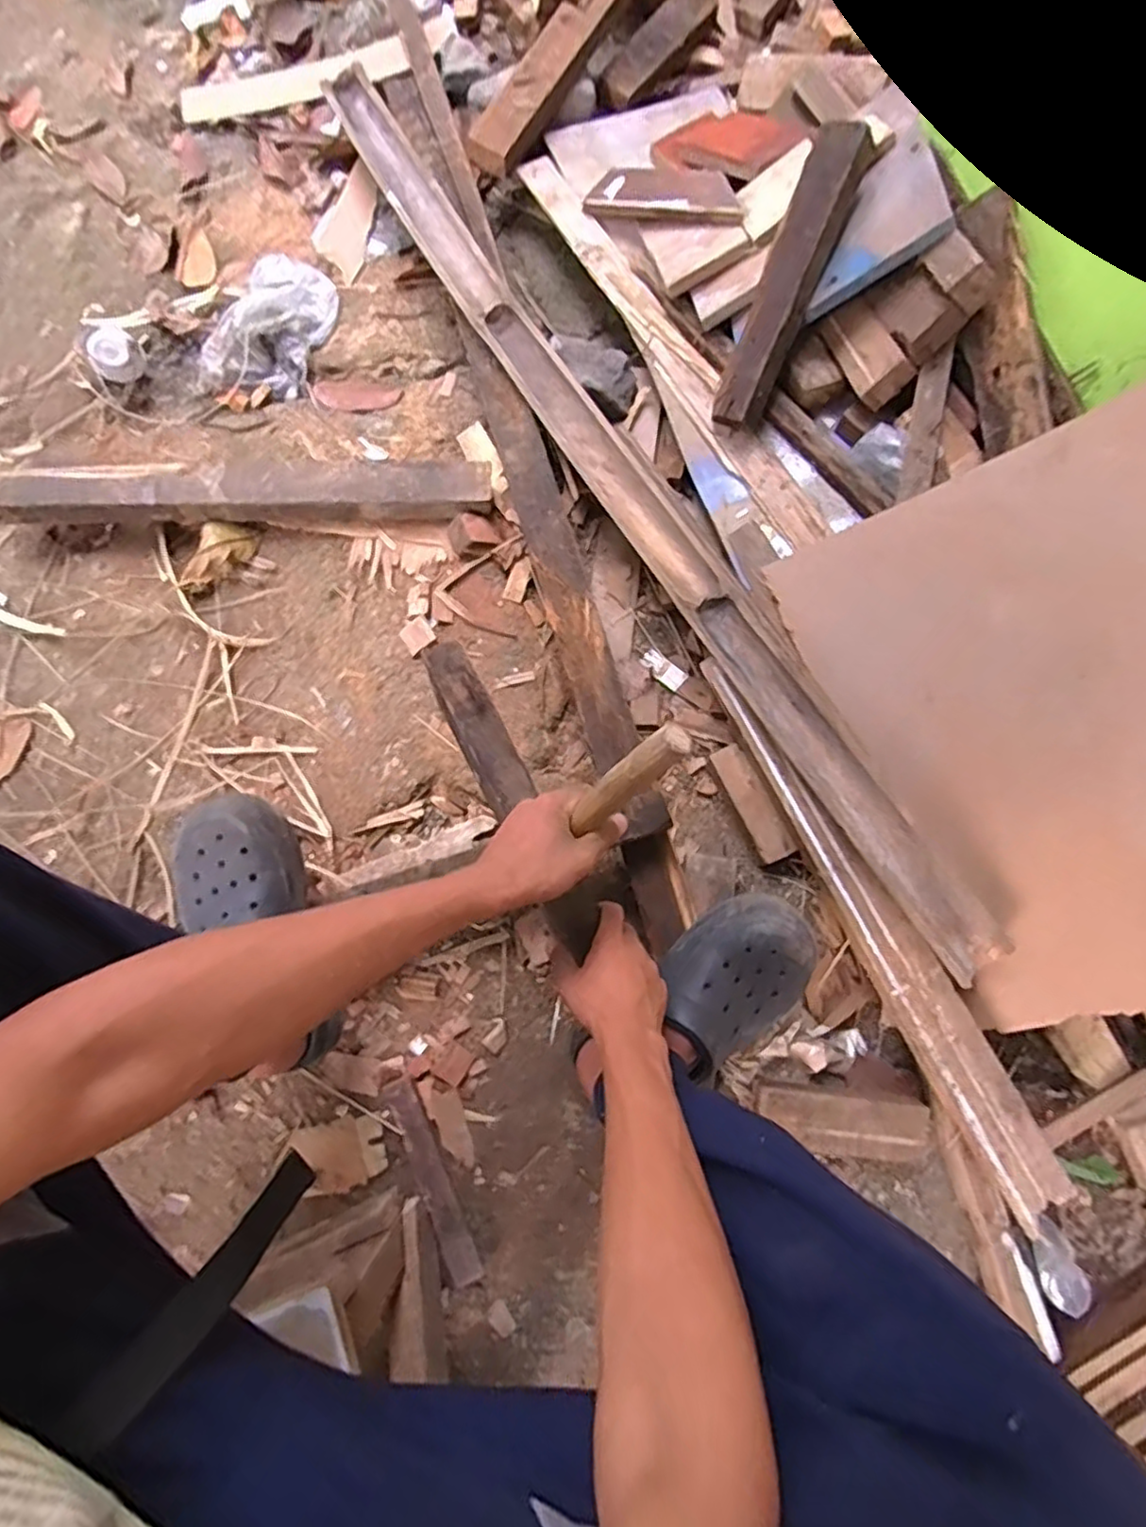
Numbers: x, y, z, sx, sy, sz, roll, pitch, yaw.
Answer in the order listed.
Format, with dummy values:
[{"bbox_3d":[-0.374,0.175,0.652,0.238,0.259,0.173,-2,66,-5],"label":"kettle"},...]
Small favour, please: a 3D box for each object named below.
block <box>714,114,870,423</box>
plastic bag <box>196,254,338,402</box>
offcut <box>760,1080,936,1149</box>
[{"bbox_3d":[0.252,-0.562,0.781,0.066,0.048,0.308,23,109,4],"label":"block"},{"bbox_3d":[-0.443,-0.653,0.963,0.155,0.048,0.264,22,76,4],"label":"plastic bag"},{"bbox_3d":[0.286,0.379,0.699,0.183,0.040,0.062,6,76,1],"label":"offcut"}]

